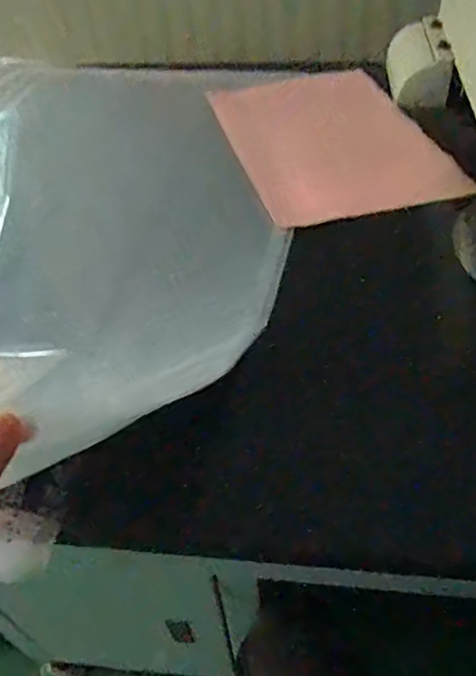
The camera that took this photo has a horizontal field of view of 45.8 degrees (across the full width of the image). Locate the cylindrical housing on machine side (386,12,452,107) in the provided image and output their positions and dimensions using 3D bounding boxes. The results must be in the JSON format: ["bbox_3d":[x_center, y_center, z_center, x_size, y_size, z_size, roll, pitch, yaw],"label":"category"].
[{"bbox_3d":[0.224,-0.350,0.713,0.061,0.057,0.160,2,48,5],"label":"cylindrical housing on machine side"}]

